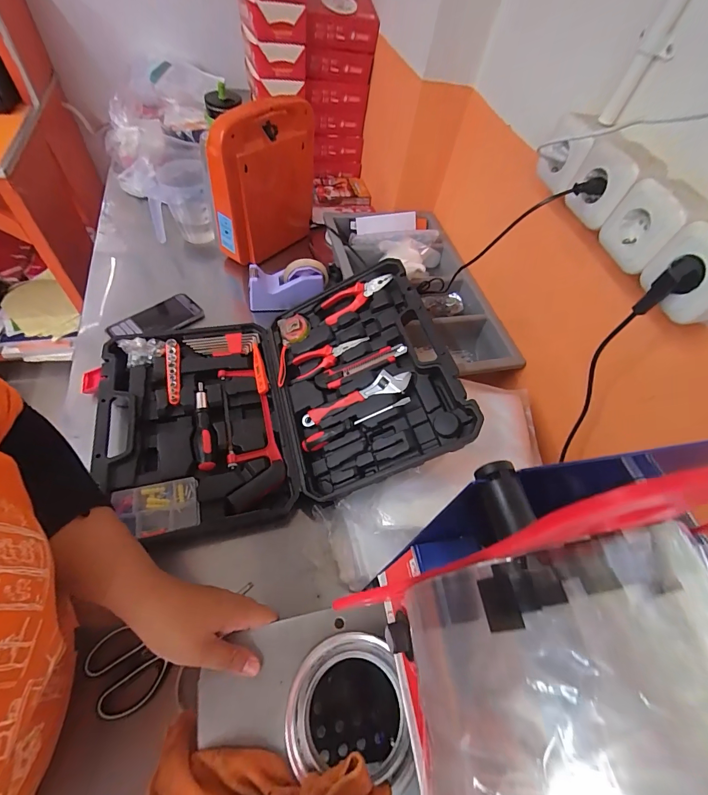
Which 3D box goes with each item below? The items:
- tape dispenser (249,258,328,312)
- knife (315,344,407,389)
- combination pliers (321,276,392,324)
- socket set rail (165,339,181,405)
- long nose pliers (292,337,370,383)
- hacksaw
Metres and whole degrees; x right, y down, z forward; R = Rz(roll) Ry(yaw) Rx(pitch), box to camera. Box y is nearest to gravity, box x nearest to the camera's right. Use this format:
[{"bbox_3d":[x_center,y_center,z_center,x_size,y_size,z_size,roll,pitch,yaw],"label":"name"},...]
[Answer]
[{"bbox_3d":[-0.139,-0.235,0.778,0.165,0.099,0.058,-2,57,-10],"label":"tape dispenser"},{"bbox_3d":[0.011,-0.051,0.622,0.159,0.011,0.037,-22,59,9],"label":"knife"},{"bbox_3d":[0.003,-0.186,0.680,0.138,0.015,0.053,-28,59,14],"label":"combination pliers"},{"bbox_3d":[-0.312,-0.047,0.645,0.023,0.017,0.129,-11,58,-15],"label":"socket set rail"},{"bbox_3d":[-0.045,-0.073,0.655,0.145,0.012,0.047,-22,58,12],"label":"long nose pliers"},{"bbox_3d":[-0.169,0.056,0.605,0.083,0.022,0.253,-8,58,-14],"label":"hacksaw"}]

